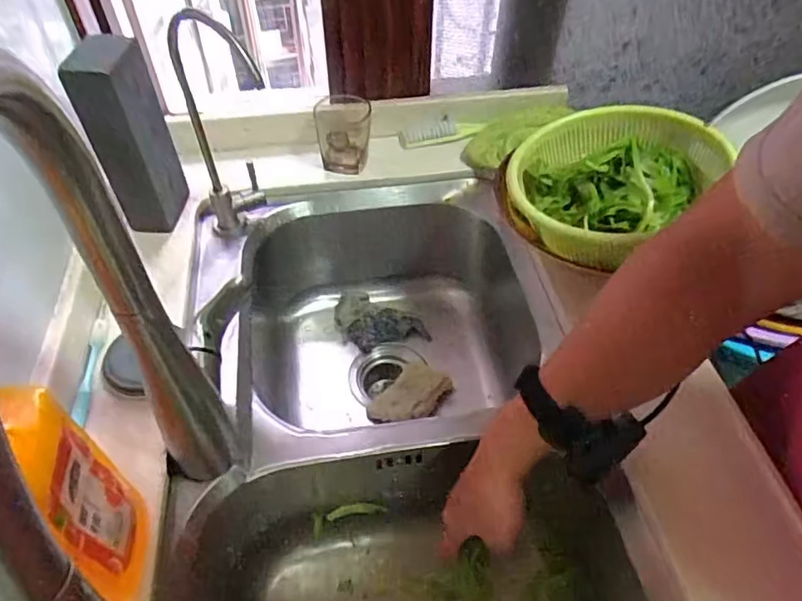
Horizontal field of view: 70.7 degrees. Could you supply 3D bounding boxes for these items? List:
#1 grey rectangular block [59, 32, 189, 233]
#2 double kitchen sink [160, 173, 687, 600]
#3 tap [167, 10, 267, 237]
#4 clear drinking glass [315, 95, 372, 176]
[{"bbox_3d":[-0.283,-0.172,0.591,0.053,0.199,0.073,-2,50,-2],"label":"grey rectangular block"},{"bbox_3d":[-0.016,0.179,0.555,0.386,0.243,0.716,-4,50,-4],"label":"double kitchen sink"},{"bbox_3d":[-0.190,-0.181,0.610,0.098,0.248,0.041,-15,51,-13],"label":"tap"},{"bbox_3d":[-0.073,-0.212,0.728,0.068,0.079,0.084,-2,50,-2],"label":"clear drinking glass"}]

